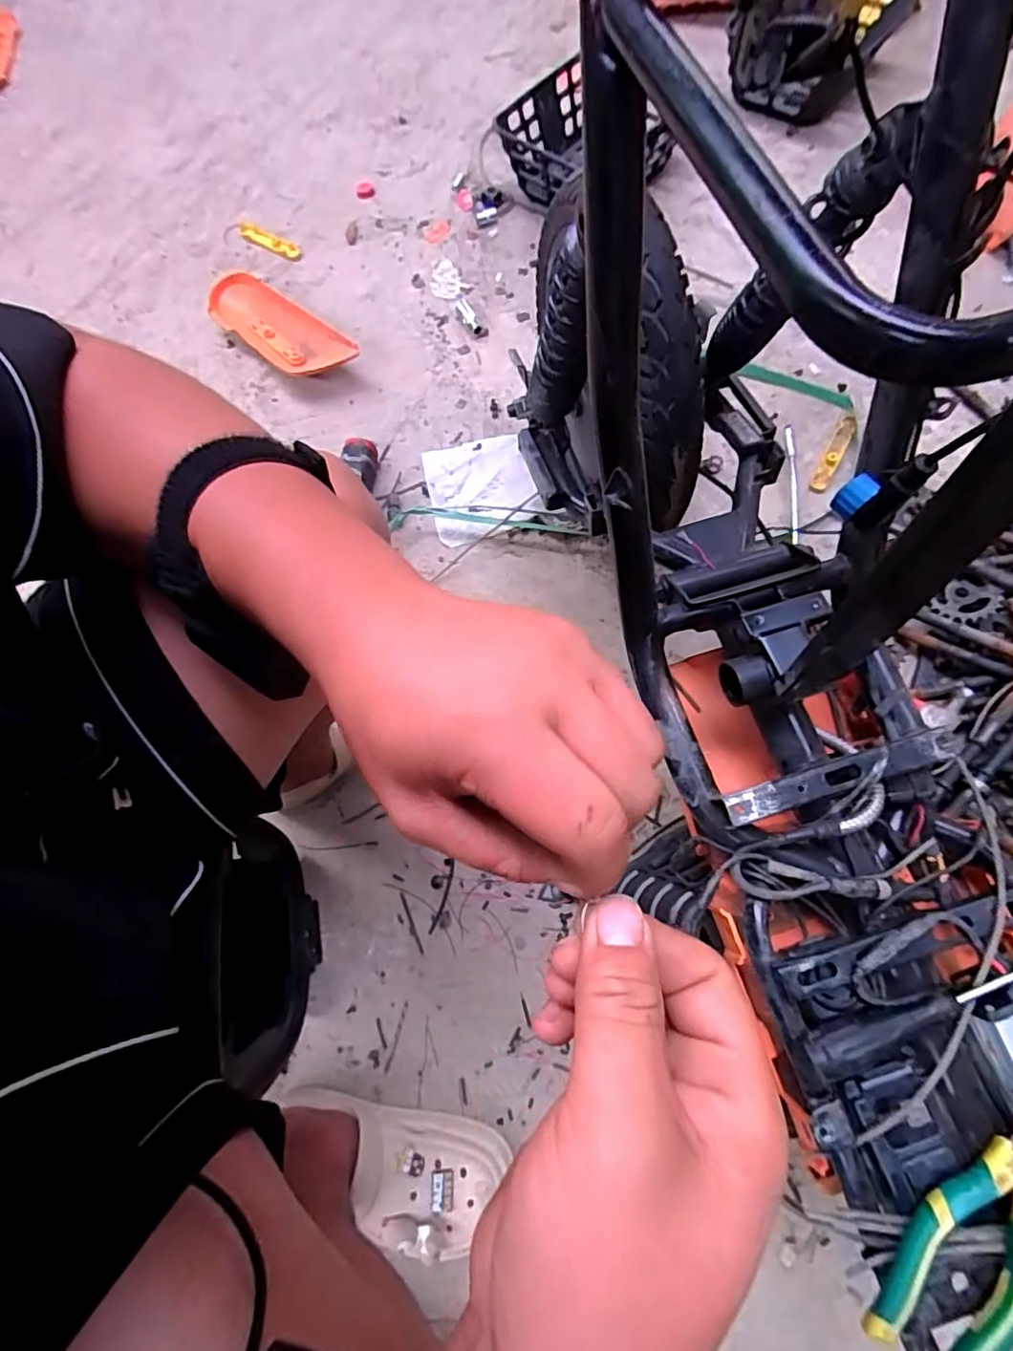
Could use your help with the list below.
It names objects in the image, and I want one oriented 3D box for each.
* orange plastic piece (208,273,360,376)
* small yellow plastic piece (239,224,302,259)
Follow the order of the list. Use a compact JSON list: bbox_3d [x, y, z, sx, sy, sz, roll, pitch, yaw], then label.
[{"bbox_3d":[-0.363,-0.557,0.938,0.286,0.050,0.088,37,74,9],"label":"orange plastic piece"},{"bbox_3d":[-0.403,-0.745,0.999,0.119,0.012,0.024,26,75,11],"label":"small yellow plastic piece"}]

